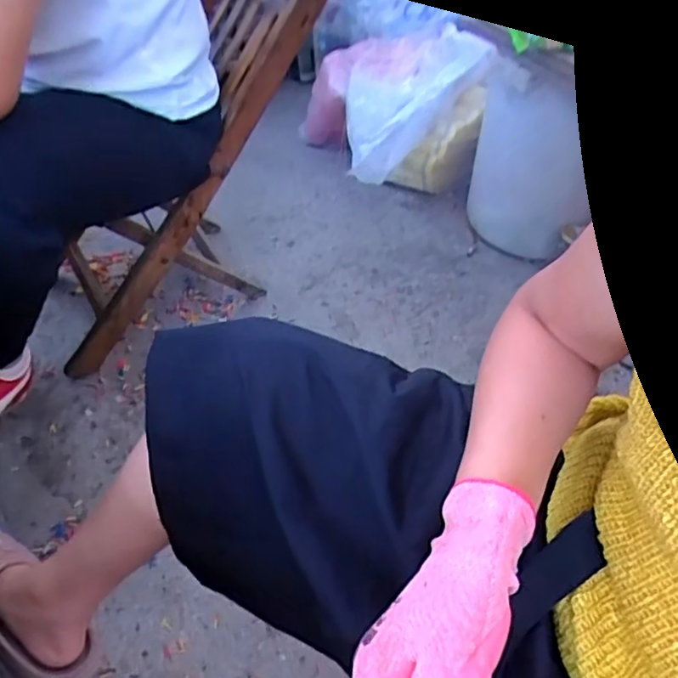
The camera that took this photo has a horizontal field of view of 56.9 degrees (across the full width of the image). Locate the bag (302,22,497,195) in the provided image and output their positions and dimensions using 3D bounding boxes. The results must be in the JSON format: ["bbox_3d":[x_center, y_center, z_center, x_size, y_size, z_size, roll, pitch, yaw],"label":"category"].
[{"bbox_3d":[0.133,-0.590,1.574,0.315,0.295,0.431,-19,50,-21],"label":"bag"}]

